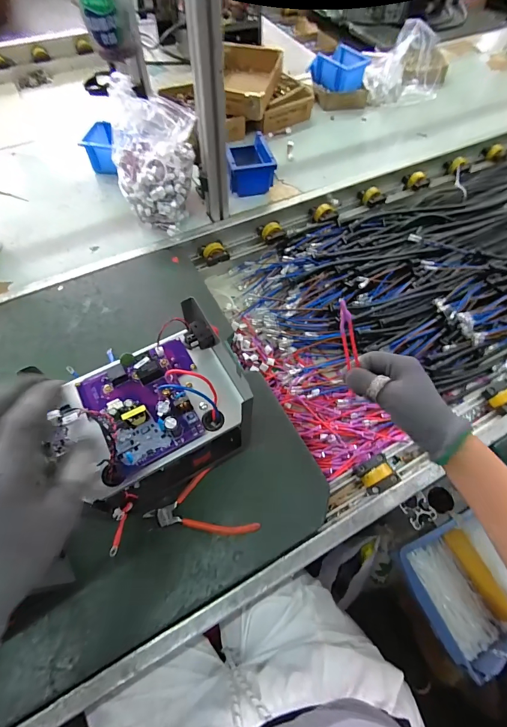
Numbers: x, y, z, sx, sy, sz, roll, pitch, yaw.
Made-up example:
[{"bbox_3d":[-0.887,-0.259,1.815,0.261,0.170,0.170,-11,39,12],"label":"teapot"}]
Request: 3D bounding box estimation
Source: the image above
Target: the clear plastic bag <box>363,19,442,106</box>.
[{"bbox_3d":[0.429,-0.830,0.972,0.205,0.171,0.131,15,62,6],"label":"clear plastic bag"}]

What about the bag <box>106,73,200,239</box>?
[{"bbox_3d":[-0.203,-0.391,0.679,0.156,0.184,0.141,19,62,8],"label":"bag"}]

